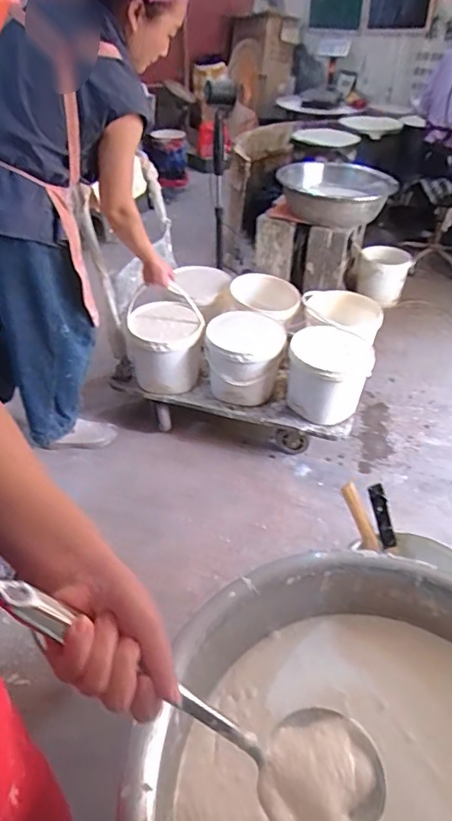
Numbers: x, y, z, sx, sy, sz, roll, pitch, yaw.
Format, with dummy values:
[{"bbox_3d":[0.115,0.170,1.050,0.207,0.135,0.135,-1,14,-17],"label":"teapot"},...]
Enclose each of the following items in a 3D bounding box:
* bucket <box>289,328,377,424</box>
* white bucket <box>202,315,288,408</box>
[{"bbox_3d":[0.339,-0.104,1.739,0.255,0.252,0.255,1,40,0],"label":"bucket"},{"bbox_3d":[0.059,-0.167,1.783,0.253,0.256,0.241,1,40,0],"label":"white bucket"}]

